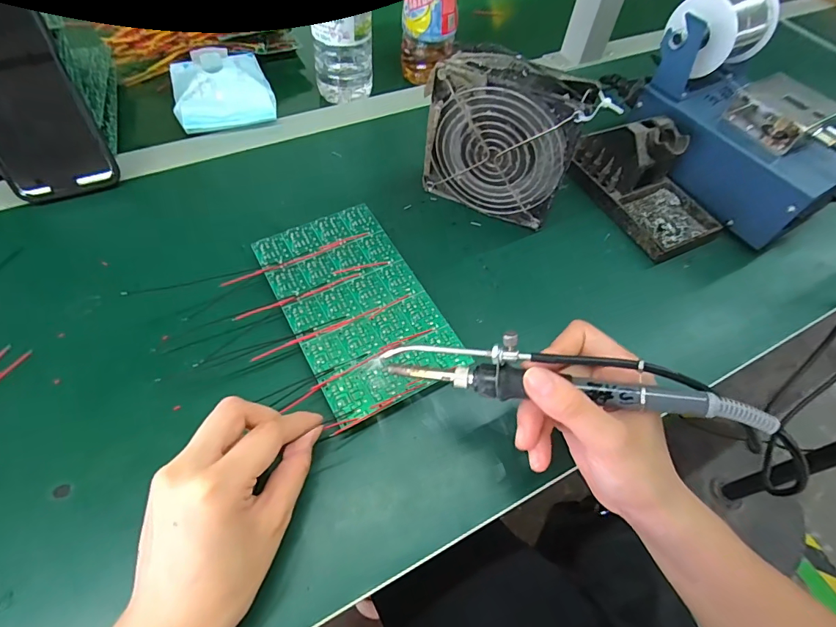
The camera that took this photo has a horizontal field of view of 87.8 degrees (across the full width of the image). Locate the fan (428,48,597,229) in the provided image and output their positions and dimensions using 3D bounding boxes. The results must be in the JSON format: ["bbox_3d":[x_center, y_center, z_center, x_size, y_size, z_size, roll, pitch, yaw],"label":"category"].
[{"bbox_3d":[0.068,-0.143,0.366,0.118,0.123,0.040,21,58,10],"label":"fan"}]

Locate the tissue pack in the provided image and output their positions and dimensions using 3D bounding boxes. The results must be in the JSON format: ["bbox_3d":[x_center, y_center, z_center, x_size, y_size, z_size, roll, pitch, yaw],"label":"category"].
[{"bbox_3d":[-0.206,-0.237,0.453,0.097,0.041,0.098,-19,60,-15],"label":"tissue pack"}]

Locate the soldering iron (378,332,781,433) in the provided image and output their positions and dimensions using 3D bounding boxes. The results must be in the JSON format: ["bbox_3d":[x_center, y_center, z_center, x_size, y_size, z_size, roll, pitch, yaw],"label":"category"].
[{"bbox_3d":[0.076,0.034,0.239,0.195,0.035,0.027,4,56,16],"label":"soldering iron"}]

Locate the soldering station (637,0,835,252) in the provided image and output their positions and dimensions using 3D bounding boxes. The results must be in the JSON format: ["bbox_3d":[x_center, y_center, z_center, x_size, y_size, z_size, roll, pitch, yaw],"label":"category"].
[{"bbox_3d":[0.309,-0.180,0.404,0.128,0.135,0.192,-29,64,-20],"label":"soldering station"}]

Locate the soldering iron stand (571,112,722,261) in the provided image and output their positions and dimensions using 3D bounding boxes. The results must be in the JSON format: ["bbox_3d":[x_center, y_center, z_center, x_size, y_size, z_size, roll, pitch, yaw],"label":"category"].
[{"bbox_3d":[0.217,-0.124,0.396,0.079,0.071,0.129,-24,62,-18],"label":"soldering iron stand"}]

